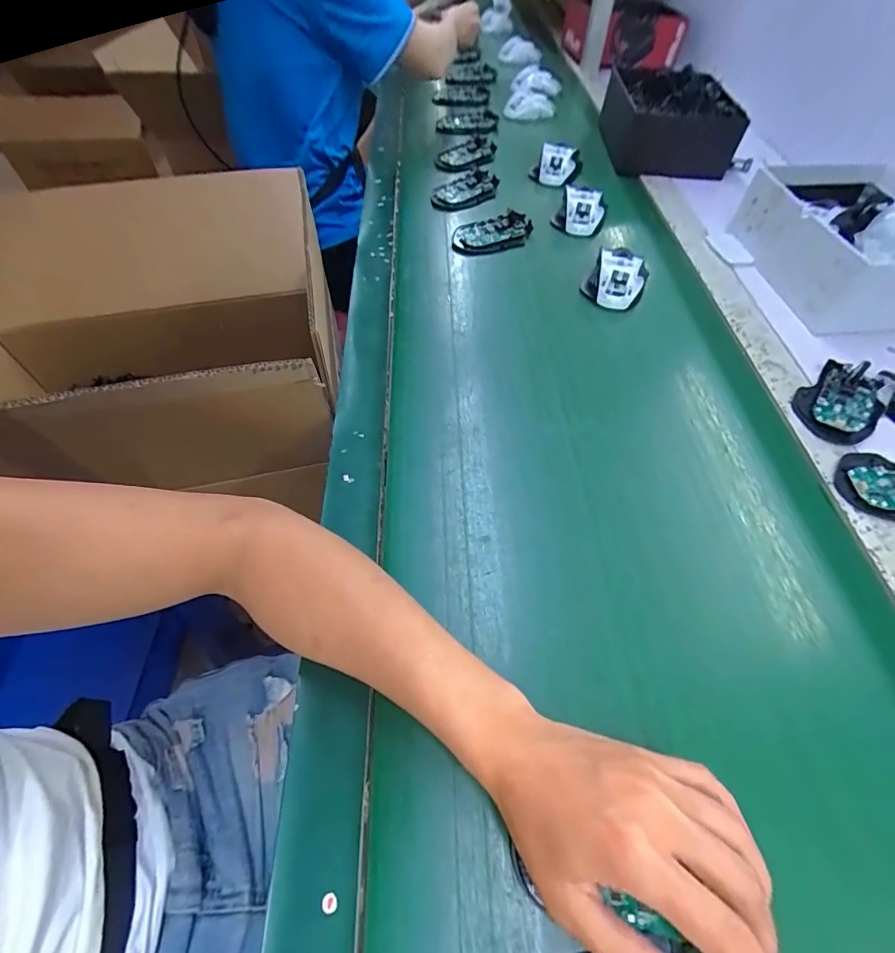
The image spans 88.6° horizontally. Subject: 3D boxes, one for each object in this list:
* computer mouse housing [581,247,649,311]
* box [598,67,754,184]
[{"bbox_3d":[0.210,-0.249,0.577,0.073,0.037,0.075,23,58,15],"label":"computer mouse housing"},{"bbox_3d":[0.382,-0.641,0.822,0.204,0.082,0.241,2,55,1],"label":"box"}]

